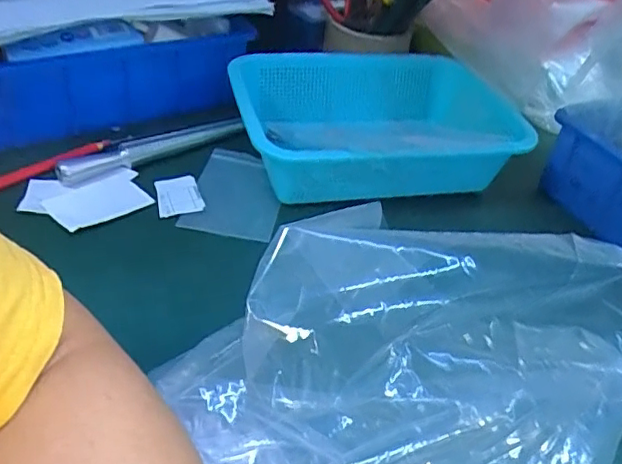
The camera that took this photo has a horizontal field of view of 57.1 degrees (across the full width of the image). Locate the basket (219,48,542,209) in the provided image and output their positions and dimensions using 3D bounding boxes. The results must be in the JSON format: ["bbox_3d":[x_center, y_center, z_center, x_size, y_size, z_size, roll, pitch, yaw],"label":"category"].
[{"bbox_3d":[0.057,-0.117,0.585,0.261,0.082,0.209,-4,42,-14],"label":"basket"}]

